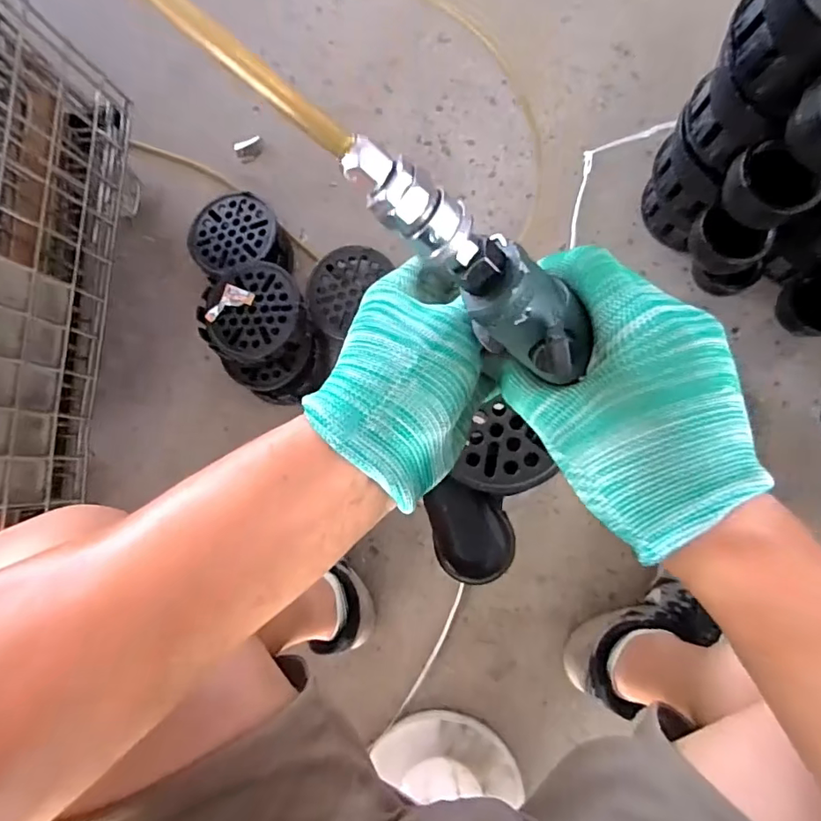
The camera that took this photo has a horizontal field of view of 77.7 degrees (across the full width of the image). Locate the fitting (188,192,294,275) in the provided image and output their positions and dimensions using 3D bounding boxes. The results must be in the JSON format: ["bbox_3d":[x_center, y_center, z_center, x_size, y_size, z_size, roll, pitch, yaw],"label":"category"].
[{"bbox_3d":[-0.258,-0.260,0.780,0.139,0.070,0.127,-12,85,5],"label":"fitting"}]

